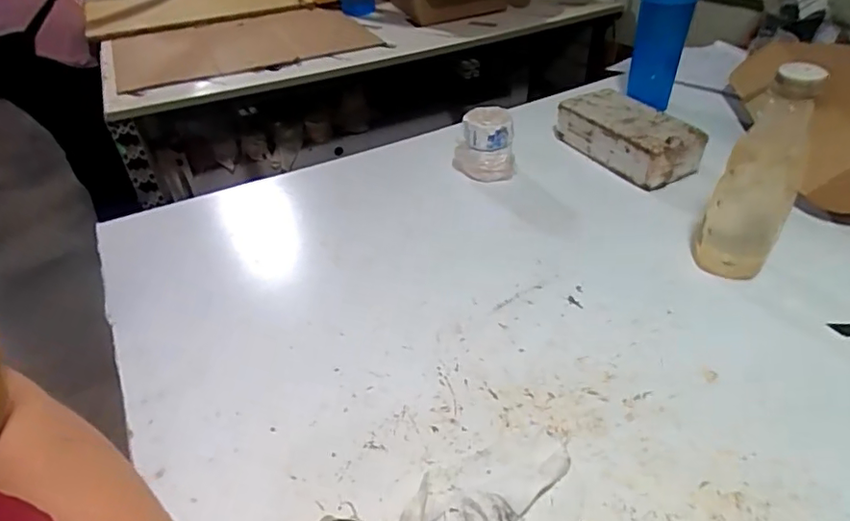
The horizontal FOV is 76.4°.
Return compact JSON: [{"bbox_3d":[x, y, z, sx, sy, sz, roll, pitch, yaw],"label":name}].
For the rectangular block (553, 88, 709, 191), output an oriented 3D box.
[{"bbox_3d":[0.301,-0.184,0.808,0.102,0.074,0.206,-18,41,-18],"label":"rectangular block"}]

